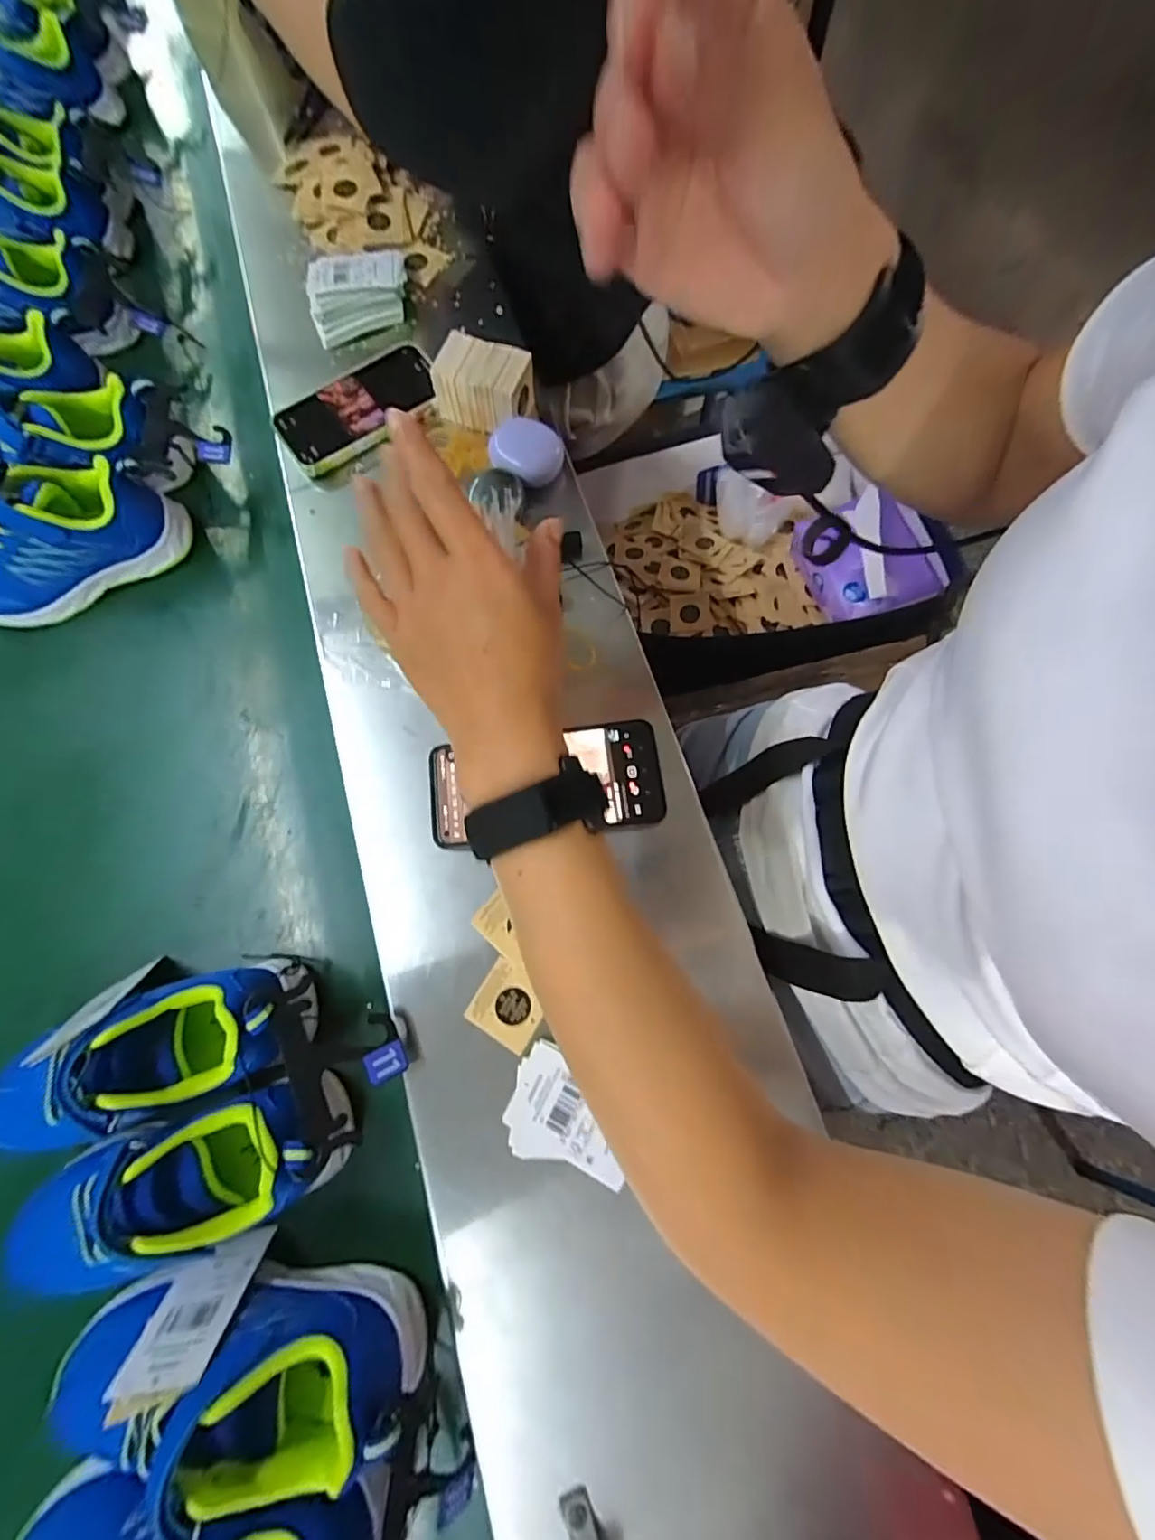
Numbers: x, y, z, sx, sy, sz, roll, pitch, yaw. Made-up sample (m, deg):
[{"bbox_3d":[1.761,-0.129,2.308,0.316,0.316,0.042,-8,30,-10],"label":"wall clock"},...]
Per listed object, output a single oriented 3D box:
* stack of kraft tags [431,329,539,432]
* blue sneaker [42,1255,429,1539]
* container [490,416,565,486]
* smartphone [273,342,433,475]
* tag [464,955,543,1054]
[{"bbox_3d":[-0.076,-0.317,0.448,0.079,0.050,0.051,23,75,9],"label":"stack of kraft tags"},{"bbox_3d":[-0.184,0.324,0.287,0.191,0.072,0.068,4,73,4],"label":"blue sneaker"},{"bbox_3d":[-0.042,-0.259,0.440,0.060,0.028,0.046,4,73,3],"label":"container"},{"bbox_3d":[-0.190,-0.317,0.473,0.146,0.015,0.080,-37,75,-9],"label":"smartphone"},{"bbox_3d":[-0.044,0.152,0.346,0.044,0.004,0.043,33,82,4],"label":"tag"}]

